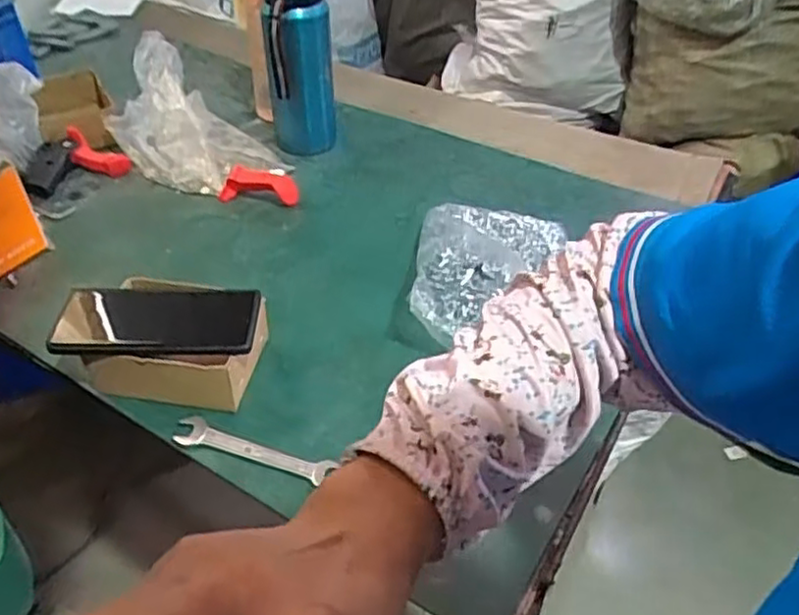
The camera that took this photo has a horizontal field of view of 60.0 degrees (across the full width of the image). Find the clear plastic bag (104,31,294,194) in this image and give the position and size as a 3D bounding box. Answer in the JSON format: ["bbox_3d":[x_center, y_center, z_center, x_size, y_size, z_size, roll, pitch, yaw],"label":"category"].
[{"bbox_3d":[-0.228,-0.216,0.779,0.159,0.127,0.121,9,42,10],"label":"clear plastic bag"}]

